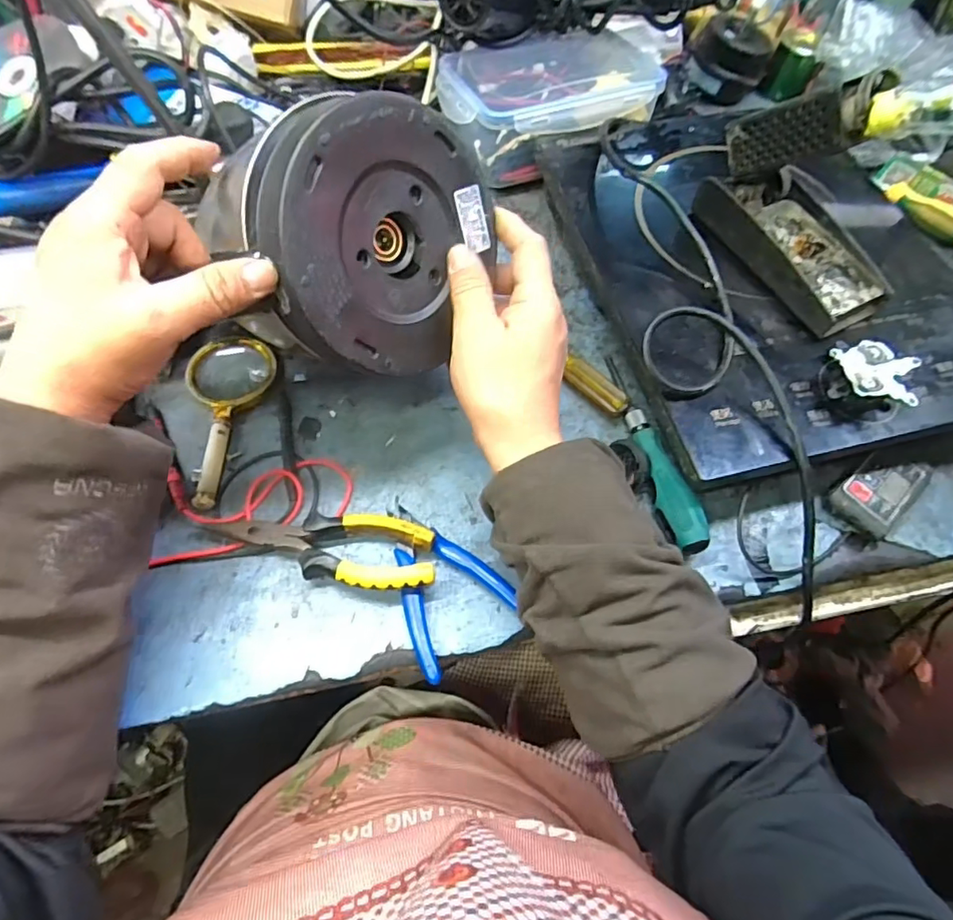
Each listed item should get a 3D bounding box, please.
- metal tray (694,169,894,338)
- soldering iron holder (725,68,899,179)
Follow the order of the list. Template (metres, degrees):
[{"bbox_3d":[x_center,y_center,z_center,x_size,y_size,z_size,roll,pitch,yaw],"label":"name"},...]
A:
[{"bbox_3d":[0.255,-0.174,0.459,0.083,0.036,0.158,-23,66,-15],"label":"metal tray"},{"bbox_3d":[0.233,-0.239,0.407,0.030,0.109,0.041,-33,112,-19],"label":"soldering iron holder"}]

